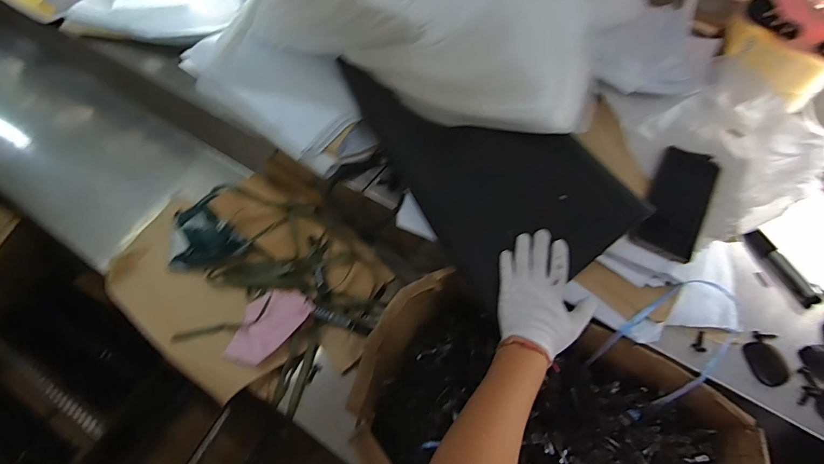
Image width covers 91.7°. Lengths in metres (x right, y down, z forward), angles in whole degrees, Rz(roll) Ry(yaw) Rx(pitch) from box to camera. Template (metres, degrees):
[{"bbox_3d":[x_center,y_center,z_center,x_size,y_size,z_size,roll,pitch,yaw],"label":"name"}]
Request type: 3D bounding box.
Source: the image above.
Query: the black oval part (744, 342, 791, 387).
[{"bbox_3d":[0.444,0.164,0.500,0.050,0.008,0.050,-7,55,-9],"label":"black oval part"}]

